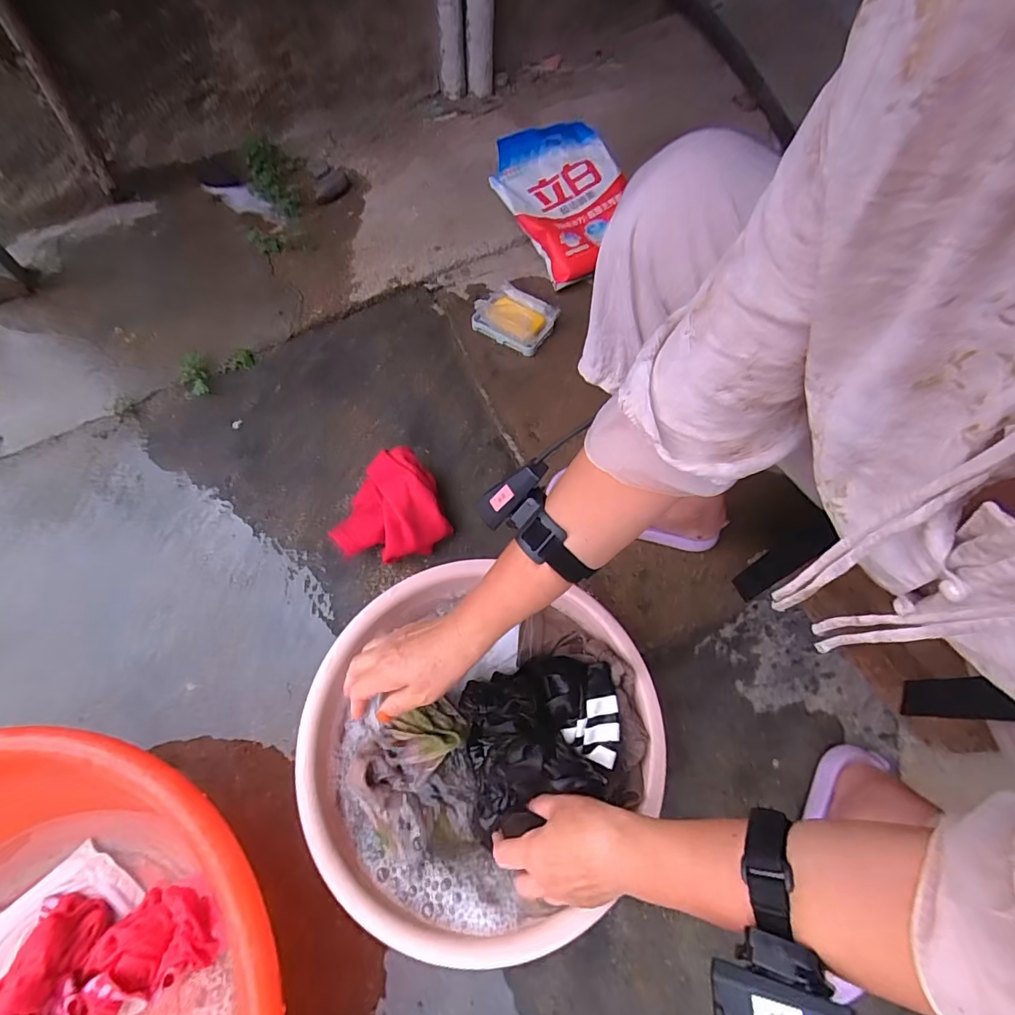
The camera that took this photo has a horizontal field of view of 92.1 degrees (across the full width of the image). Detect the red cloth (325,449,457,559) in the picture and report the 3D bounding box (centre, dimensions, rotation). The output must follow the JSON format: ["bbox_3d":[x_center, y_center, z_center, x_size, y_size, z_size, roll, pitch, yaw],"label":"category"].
[{"bbox_3d":[-0.170,0.007,0.687,0.149,0.089,0.139,-20,66,-13],"label":"red cloth"}]

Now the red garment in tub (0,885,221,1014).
[{"bbox_3d":[-0.381,0.425,0.462,0.171,0.060,0.112,-13,65,-10],"label":"red garment in tub"}]

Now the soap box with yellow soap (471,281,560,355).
[{"bbox_3d":[0.015,-0.348,0.887,0.128,0.060,0.104,35,66,13],"label":"soap box with yellow soap"}]

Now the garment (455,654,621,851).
[{"bbox_3d":[0.034,0.211,0.462,0.147,0.089,0.132,-12,64,-6],"label":"garment"}]

